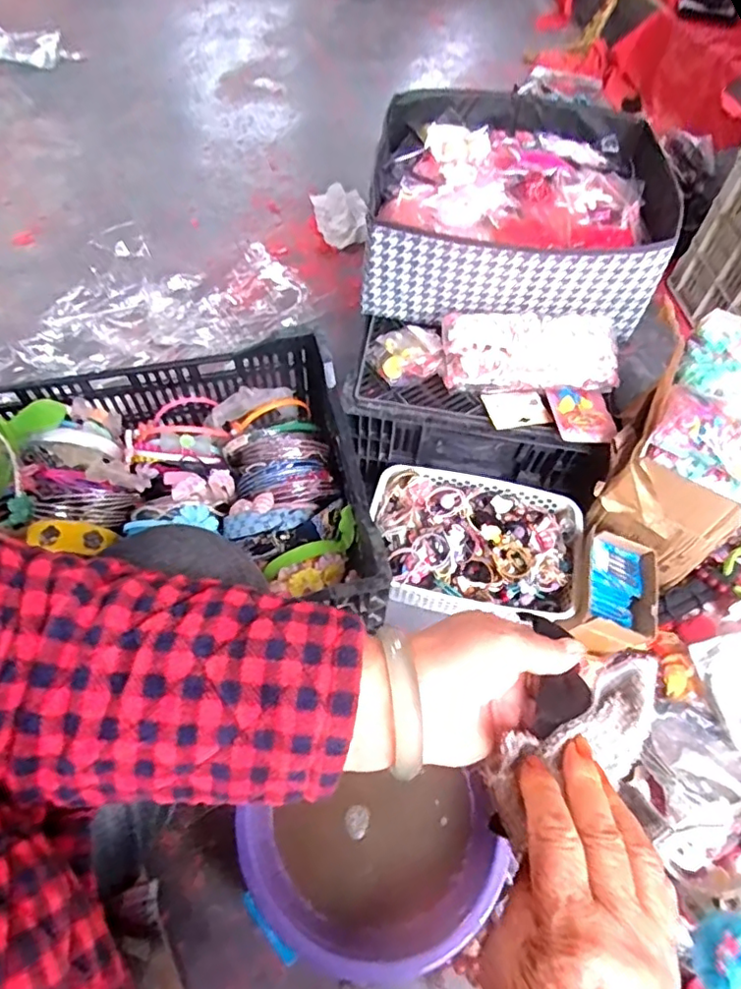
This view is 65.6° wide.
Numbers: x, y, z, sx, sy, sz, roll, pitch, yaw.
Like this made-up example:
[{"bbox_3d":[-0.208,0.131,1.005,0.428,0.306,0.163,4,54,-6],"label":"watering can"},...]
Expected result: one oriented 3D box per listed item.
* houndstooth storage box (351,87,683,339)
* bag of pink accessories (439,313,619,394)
[{"bbox_3d":[0.212,-0.423,0.858,0.401,0.154,0.379,8,59,2],"label":"houndstooth storage box"},{"bbox_3d":[0.216,-0.195,0.788,0.235,0.068,0.104,-3,60,-4],"label":"bag of pink accessories"}]

